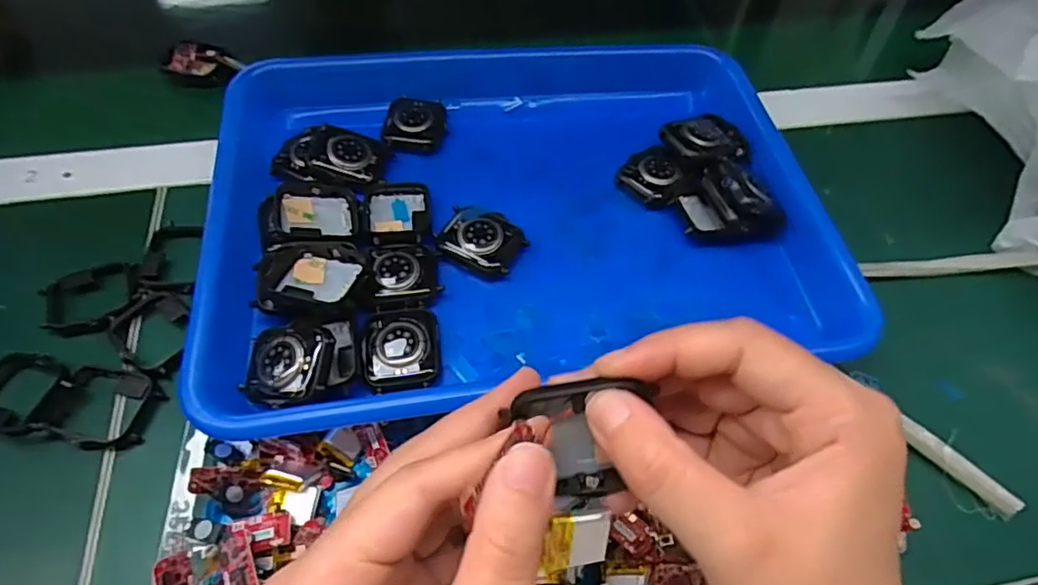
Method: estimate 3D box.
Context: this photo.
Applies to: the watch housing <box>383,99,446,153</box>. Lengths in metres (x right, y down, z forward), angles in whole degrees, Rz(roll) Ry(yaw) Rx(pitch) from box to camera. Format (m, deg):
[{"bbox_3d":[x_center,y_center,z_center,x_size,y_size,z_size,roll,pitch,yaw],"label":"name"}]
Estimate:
[{"bbox_3d":[-0.065,-0.105,0.378,0.036,0.010,0.044,3,56,0],"label":"watch housing"}]

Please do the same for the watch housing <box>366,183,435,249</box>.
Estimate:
[{"bbox_3d":[-0.066,-0.043,0.336,0.035,0.009,0.046,-7,56,-6],"label":"watch housing"}]

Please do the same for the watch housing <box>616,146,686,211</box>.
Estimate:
[{"bbox_3d":[0.081,-0.069,0.358,0.035,0.011,0.039,-33,63,-22],"label":"watch housing"}]

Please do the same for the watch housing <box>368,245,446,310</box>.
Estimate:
[{"bbox_3d":[-0.060,-0.009,0.313,0.035,0.009,0.038,-8,56,-7],"label":"watch housing"}]

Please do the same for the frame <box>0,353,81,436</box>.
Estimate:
[{"bbox_3d":[-0.235,0.049,0.289,0.049,0.013,0.038,14,56,7],"label":"frame"}]

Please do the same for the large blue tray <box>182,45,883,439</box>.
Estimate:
[{"bbox_3d":[-0.001,-0.064,0.351,0.321,0.033,0.264,-6,56,-6],"label":"large blue tray"}]

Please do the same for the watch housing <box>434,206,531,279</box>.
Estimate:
[{"bbox_3d":[-0.021,-0.028,0.329,0.042,0.010,0.037,25,58,14],"label":"watch housing"}]

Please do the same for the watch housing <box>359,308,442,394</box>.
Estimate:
[{"bbox_3d":[-0.057,0.026,0.292,0.037,0.008,0.042,-8,56,-8],"label":"watch housing"}]

